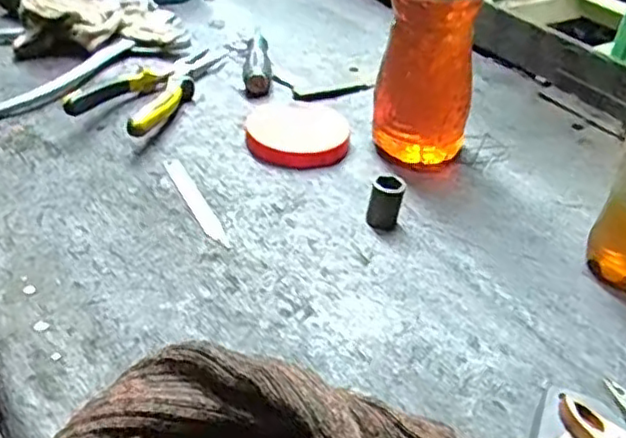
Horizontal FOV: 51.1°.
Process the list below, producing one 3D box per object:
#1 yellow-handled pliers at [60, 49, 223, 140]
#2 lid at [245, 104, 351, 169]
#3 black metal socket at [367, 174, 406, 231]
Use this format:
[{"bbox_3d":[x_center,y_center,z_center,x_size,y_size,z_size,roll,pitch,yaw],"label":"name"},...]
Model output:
[{"bbox_3d":[-0.151,-0.130,0.623,0.086,0.029,0.192,14,38,15],"label":"yellow-handled pliers"},{"bbox_3d":[-0.012,-0.078,0.569,0.087,0.016,0.102,3,37,1],"label":"lid"},{"bbox_3d":[0.054,-0.012,0.475,0.024,0.035,0.019,9,37,9],"label":"black metal socket"}]

